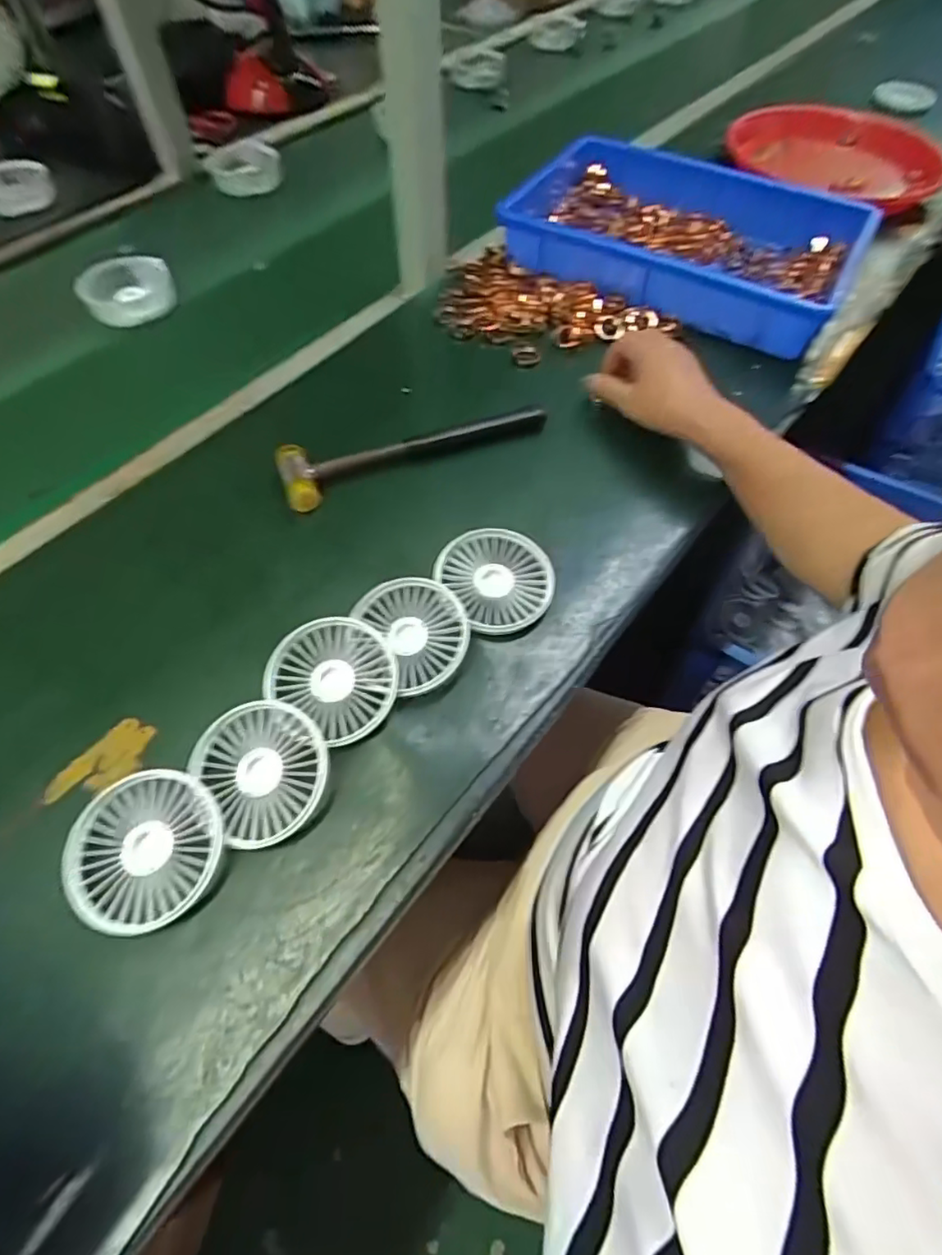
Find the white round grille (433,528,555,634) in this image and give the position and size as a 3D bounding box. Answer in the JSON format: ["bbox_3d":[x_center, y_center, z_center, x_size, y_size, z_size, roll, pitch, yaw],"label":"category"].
[{"bbox_3d":[0.022,-0.037,0.467,0.081,0.026,0.088,0,58,0],"label":"white round grille"}]

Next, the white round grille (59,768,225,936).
[{"bbox_3d":[-0.195,0.131,0.354,0.090,0.014,0.085,-1,58,1],"label":"white round grille"}]

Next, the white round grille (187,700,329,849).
[{"bbox_3d":[-0.131,0.091,0.383,0.076,0.028,0.087,-31,64,-18],"label":"white round grille"}]

